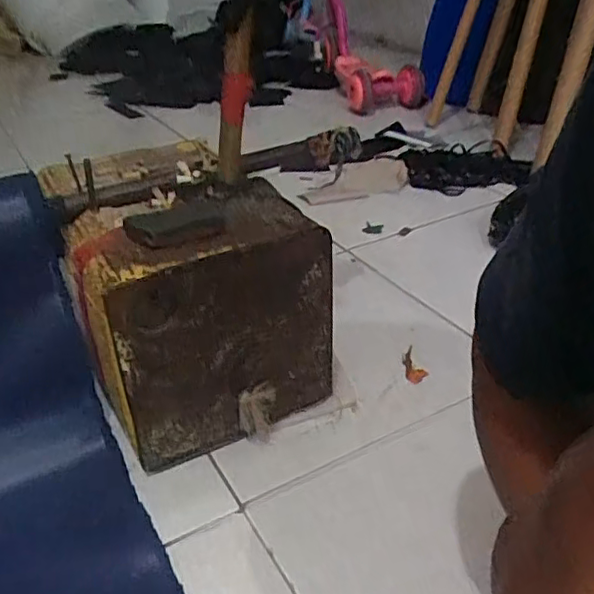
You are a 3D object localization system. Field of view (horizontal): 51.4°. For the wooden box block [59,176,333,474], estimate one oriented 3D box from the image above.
[{"bbox_3d":[-0.102,0.026,0.695,0.254,0.251,0.162,-15,33,-22],"label":"wooden box block"}]

